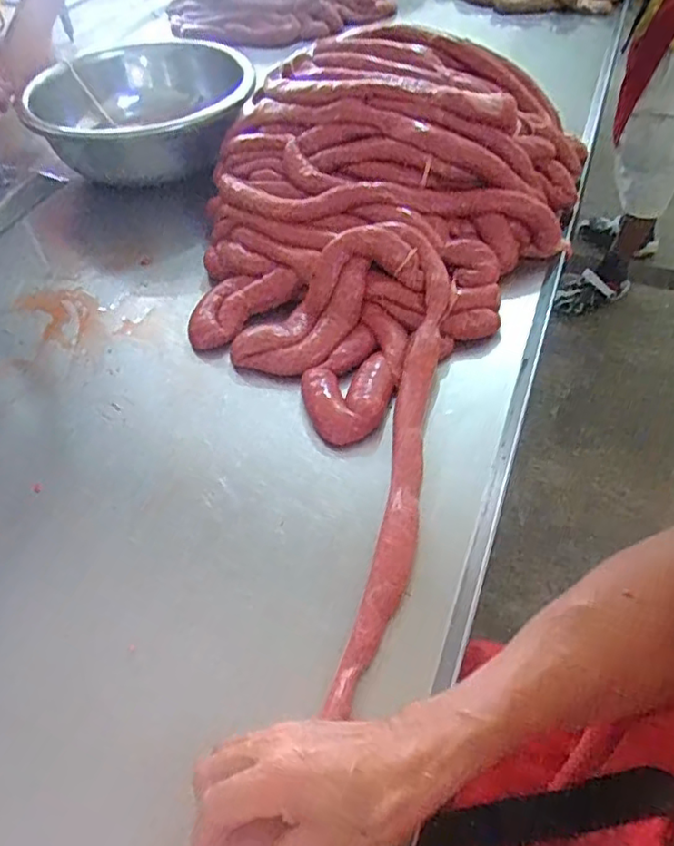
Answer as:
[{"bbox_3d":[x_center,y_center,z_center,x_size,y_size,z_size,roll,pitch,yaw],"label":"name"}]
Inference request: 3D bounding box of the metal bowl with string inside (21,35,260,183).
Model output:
[{"bbox_3d":[-0.288,-0.470,0.945,0.302,0.107,0.260,0,49,3],"label":"metal bowl with string inside"}]

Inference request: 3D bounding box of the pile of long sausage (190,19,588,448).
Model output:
[{"bbox_3d":[0.048,-0.294,0.780,0.440,0.165,0.578,34,59,28],"label":"pile of long sausage"}]

